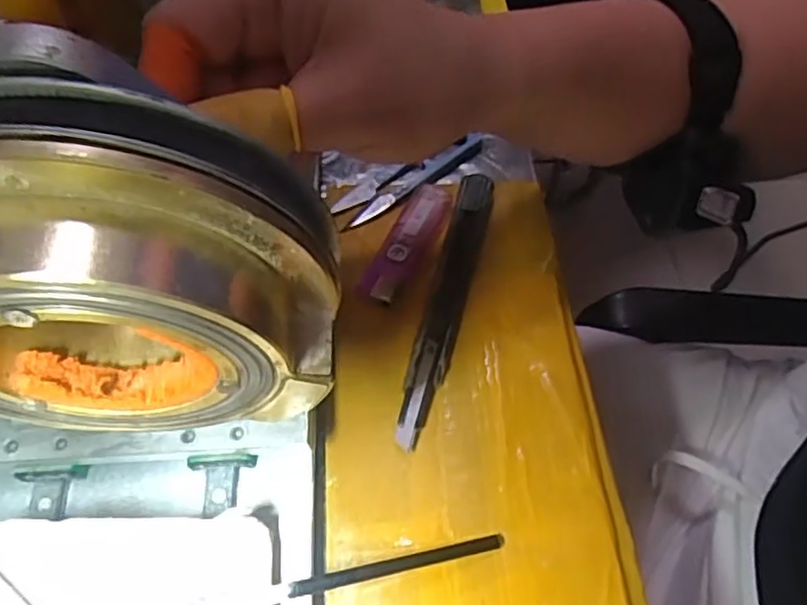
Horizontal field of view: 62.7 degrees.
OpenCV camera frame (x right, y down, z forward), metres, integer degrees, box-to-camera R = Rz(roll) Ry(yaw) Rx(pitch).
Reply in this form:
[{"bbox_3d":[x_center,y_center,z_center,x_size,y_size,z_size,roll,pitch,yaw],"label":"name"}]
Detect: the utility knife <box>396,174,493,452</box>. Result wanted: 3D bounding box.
[{"bbox_3d":[0.023,-0.002,0.336,0.018,0.008,0.155,13,62,8],"label":"utility knife"}]

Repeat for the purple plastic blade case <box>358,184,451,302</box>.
[{"bbox_3d":[0.002,-0.033,0.351,0.022,0.007,0.080,20,64,11],"label":"purple plastic blade case"}]

